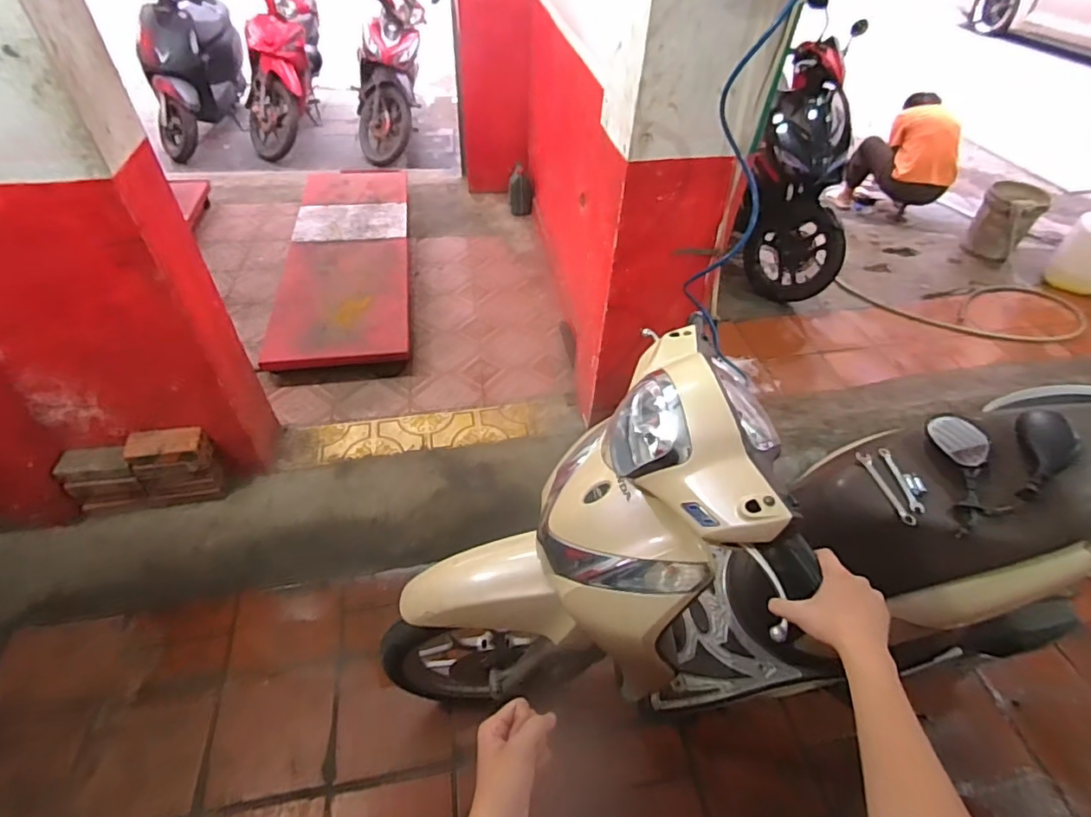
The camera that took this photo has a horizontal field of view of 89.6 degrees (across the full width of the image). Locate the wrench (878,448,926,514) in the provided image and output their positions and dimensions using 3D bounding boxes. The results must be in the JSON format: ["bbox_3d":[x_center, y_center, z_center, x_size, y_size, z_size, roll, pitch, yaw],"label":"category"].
[{"bbox_3d":[0.702,0.140,1.087,0.024,0.010,0.157,1,47,-2],"label":"wrench"}]

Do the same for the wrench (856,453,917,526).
[{"bbox_3d":[0.665,0.153,1.075,0.034,0.008,0.169,-5,47,-8],"label":"wrench"}]

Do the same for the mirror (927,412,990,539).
[{"bbox_3d":[0.811,0.120,1.063,0.074,0.066,0.270,10,60,6],"label":"mirror"}]

